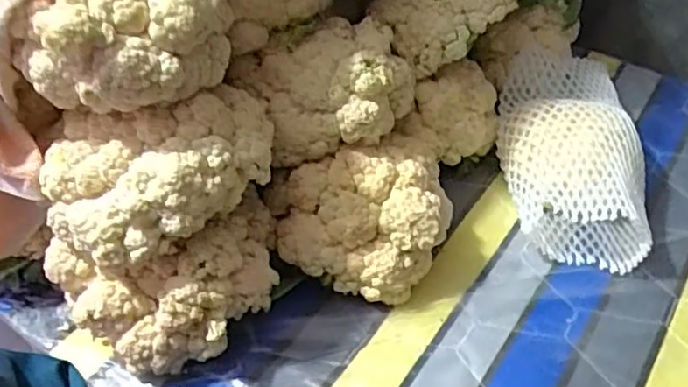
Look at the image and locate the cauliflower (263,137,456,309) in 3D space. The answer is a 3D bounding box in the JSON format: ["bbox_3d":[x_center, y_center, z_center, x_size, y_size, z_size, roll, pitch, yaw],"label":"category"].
[{"bbox_3d":[0.028,0.027,0.619,0.180,0.112,0.131,-18,49,-20],"label":"cauliflower"}]

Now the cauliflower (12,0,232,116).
[{"bbox_3d":[-0.140,-0.115,0.453,0.160,0.088,0.080,-26,52,-26],"label":"cauliflower"}]

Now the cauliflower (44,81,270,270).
[{"bbox_3d":[-0.140,-0.018,0.499,0.185,0.096,0.103,-13,47,-15],"label":"cauliflower"}]

